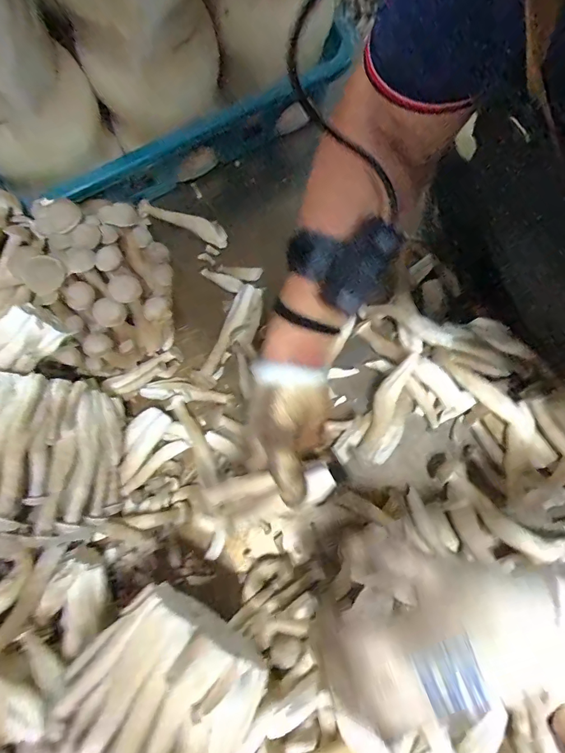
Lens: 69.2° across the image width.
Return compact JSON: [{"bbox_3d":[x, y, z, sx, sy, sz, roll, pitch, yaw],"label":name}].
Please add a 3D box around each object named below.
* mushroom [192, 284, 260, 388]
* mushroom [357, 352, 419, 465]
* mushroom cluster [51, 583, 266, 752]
[{"bbox_3d":[-0.056,-0.043,0.457,0.038,0.018,0.122,27,79,5],"label":"mushroom"},{"bbox_3d":[0.114,0.034,0.435,0.039,0.029,0.119,19,91,3],"label":"mushroom"},{"bbox_3d":[-0.087,0.231,0.281,0.128,0.070,0.128,29,56,13],"label":"mushroom cluster"}]

